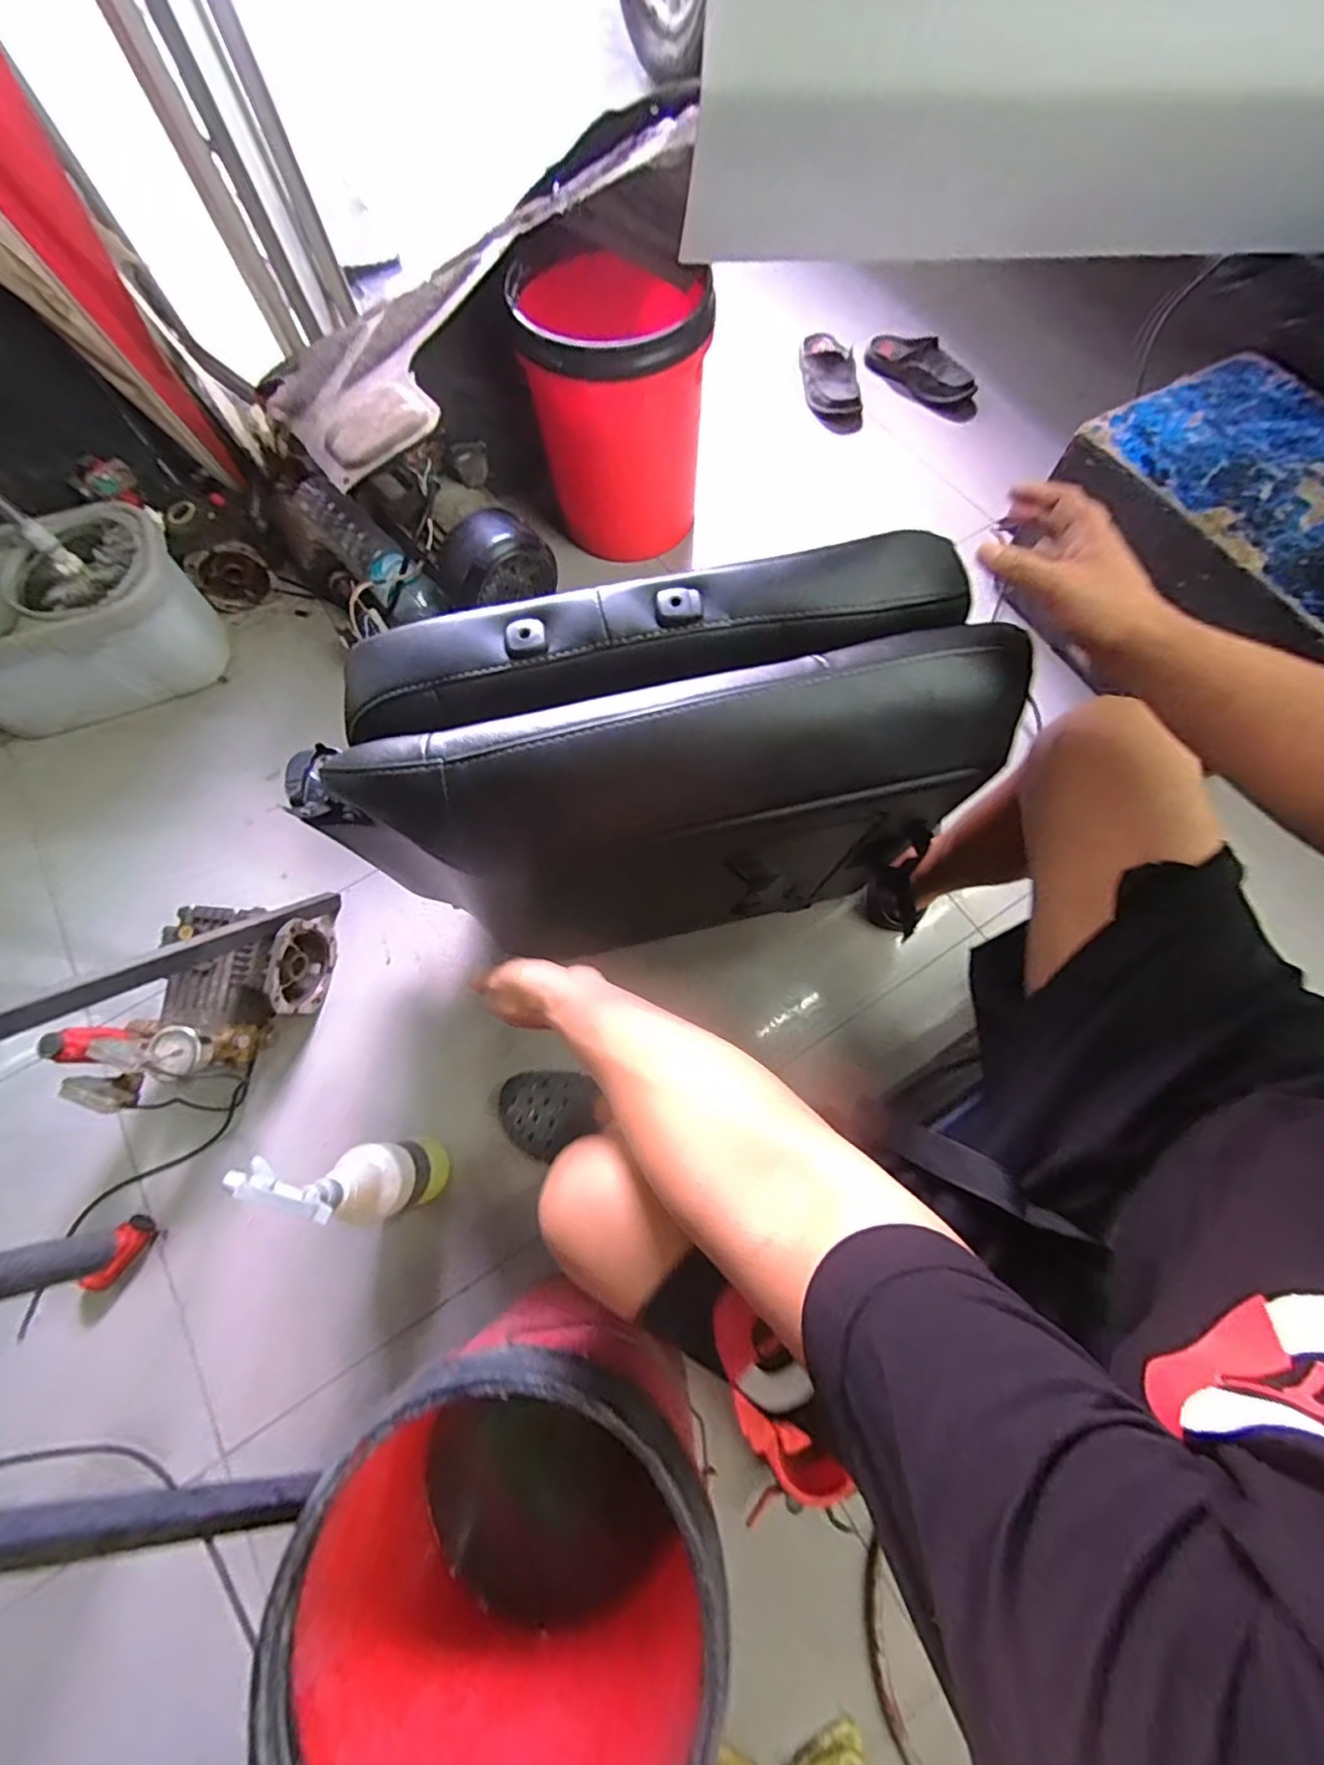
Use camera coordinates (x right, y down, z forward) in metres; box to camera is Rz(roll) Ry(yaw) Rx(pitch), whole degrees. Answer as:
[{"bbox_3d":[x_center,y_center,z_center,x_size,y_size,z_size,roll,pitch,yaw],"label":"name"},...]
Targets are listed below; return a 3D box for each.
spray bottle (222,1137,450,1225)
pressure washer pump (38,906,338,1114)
[{"bbox_3d":[-0.344,0.345,0.701,0.096,0.328,0.095,-15,72,-4],"label":"spray bottle"},{"bbox_3d":[-0.623,0.167,0.836,0.188,0.175,0.284,17,72,7],"label":"pressure washer pump"}]

